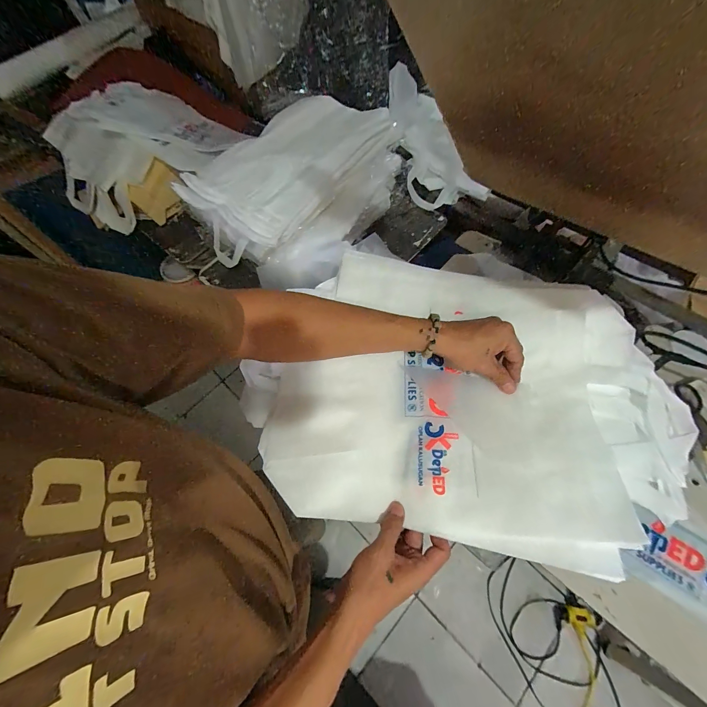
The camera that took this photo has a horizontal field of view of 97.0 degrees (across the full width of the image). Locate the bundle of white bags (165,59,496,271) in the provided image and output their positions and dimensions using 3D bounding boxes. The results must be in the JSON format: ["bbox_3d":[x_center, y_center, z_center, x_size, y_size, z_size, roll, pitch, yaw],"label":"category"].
[{"bbox_3d":[-0.027,-0.457,0.773,0.724,0.161,0.380,-28,66,-11],"label":"bundle of white bags"}]

